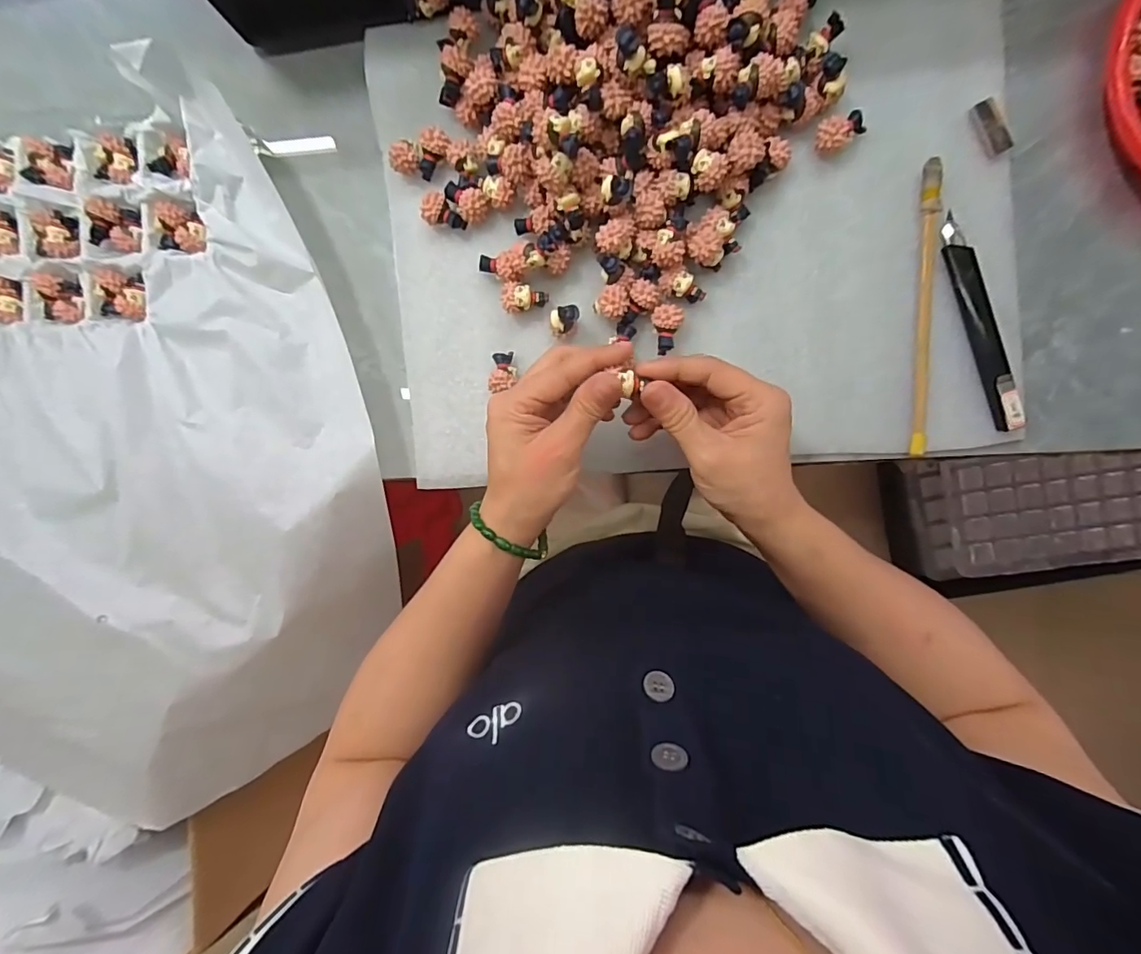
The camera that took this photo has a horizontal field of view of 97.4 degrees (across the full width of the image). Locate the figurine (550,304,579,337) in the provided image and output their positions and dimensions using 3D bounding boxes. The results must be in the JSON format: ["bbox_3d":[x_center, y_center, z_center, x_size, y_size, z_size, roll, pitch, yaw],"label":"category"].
[{"bbox_3d":[-0.003,-0.103,0.333,0.019,0.031,0.014,-16,96,3],"label":"figurine"}]

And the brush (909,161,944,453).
[{"bbox_3d":[0.226,-0.106,0.319,0.010,0.007,0.182,0,96,2],"label":"brush"}]

